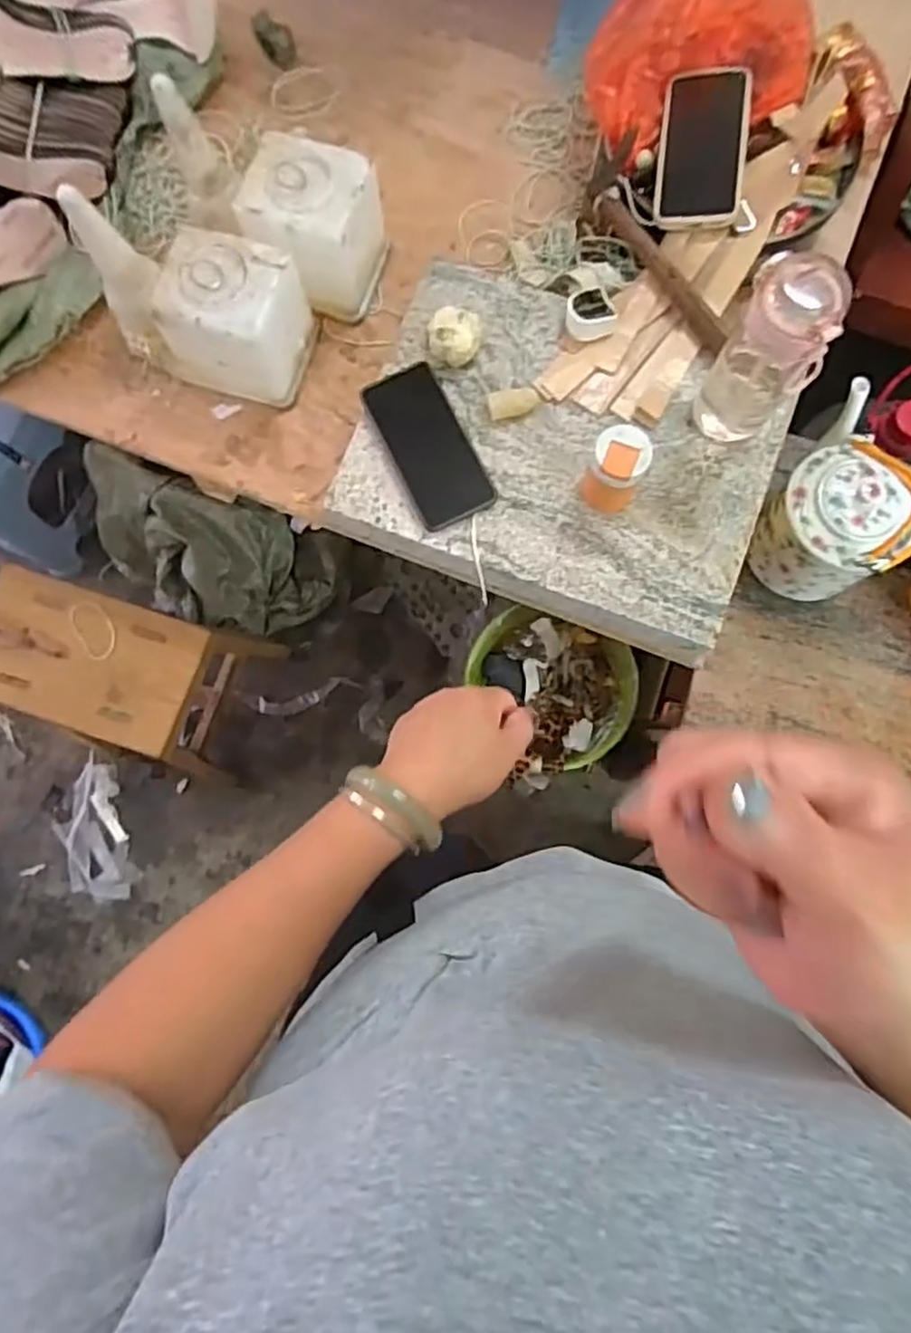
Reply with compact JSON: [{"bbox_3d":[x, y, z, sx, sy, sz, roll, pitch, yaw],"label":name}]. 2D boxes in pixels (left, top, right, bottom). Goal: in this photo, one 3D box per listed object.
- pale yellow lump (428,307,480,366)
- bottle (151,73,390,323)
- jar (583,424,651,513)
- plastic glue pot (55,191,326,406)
[{"bbox_3d":[-0.002,-0.323,0.706,0.046,0.041,0.045,0,80,1],"label":"pale yellow lump"},{"bbox_3d":[-0.182,-0.455,0.726,0.192,0.152,0.119,12,80,3],"label":"bottle"},{"bbox_3d":[0.146,-0.179,0.651,0.049,0.079,0.048,0,80,1],"label":"jar"},{"bbox_3d":[-0.254,-0.360,0.705,0.183,0.154,0.105,15,80,4],"label":"plastic glue pot"}]

